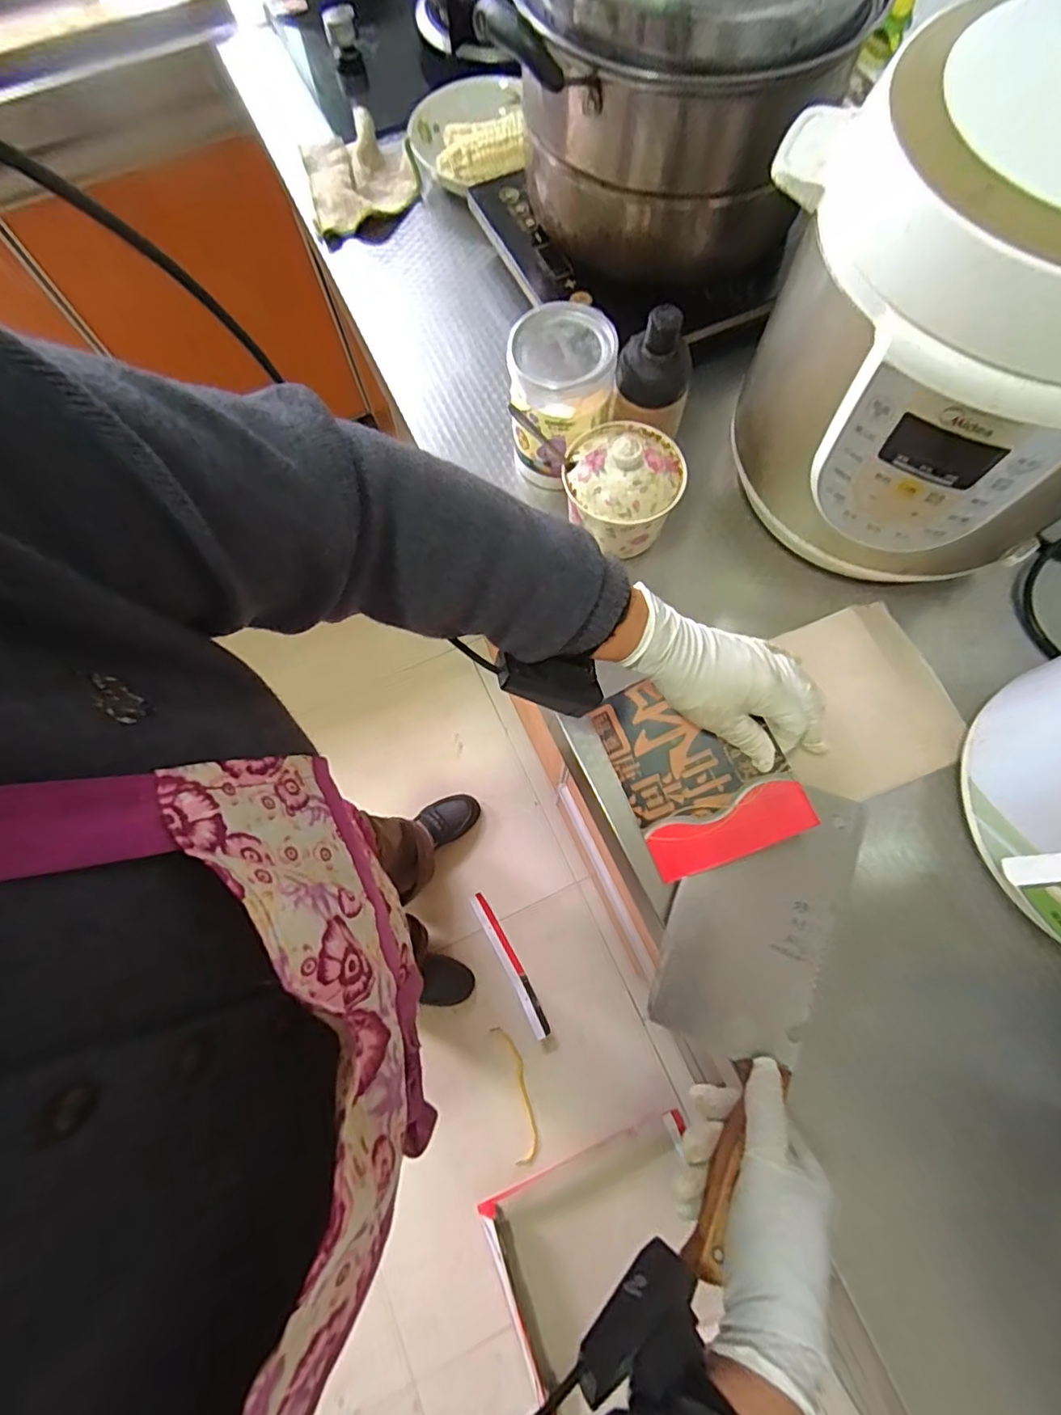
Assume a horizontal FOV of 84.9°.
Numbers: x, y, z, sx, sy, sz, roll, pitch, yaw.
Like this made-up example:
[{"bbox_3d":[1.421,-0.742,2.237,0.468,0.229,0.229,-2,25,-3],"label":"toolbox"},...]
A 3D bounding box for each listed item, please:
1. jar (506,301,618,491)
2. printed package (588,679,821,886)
[{"bbox_3d":[0.026,-0.259,0.504,0.084,0.122,0.096,38,76,13],"label":"jar"},{"bbox_3d":[0.122,0.043,0.435,0.115,0.007,0.144,-29,71,20],"label":"printed package"}]

